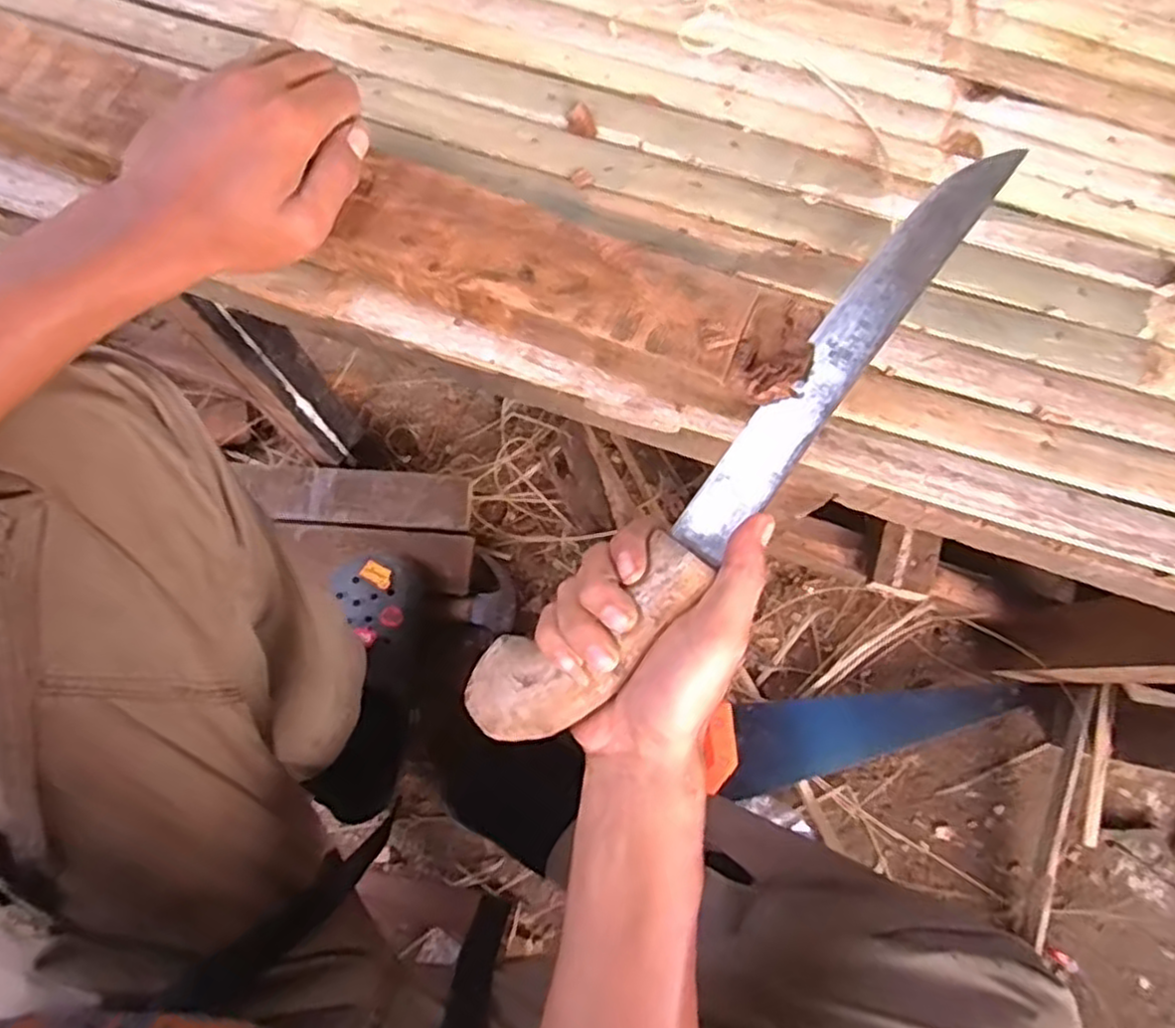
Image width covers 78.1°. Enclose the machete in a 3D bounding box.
[{"bbox_3d":[0.074,-0.030,0.343,0.052,0.024,0.354,41,89,9],"label":"machete"}]

